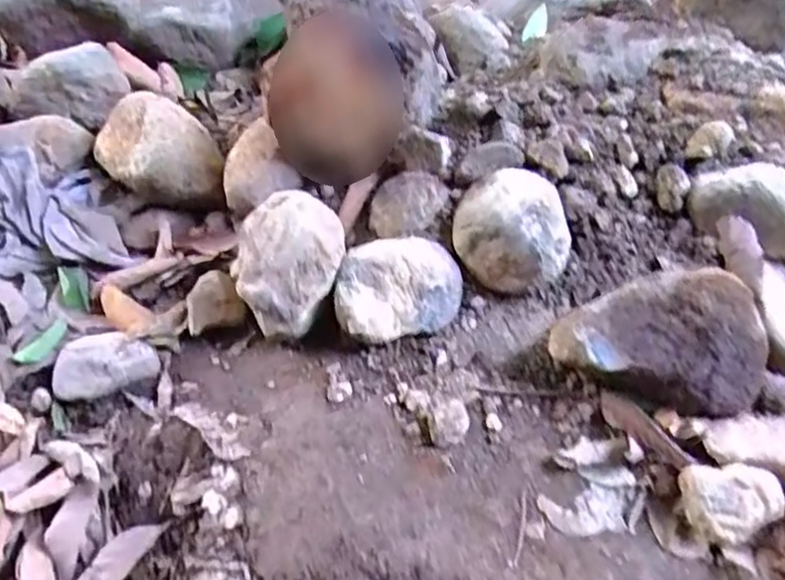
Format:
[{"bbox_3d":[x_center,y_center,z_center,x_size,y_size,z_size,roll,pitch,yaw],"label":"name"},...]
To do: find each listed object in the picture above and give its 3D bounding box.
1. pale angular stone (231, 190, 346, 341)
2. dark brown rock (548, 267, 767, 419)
[{"bbox_3d":[-0.095,-0.018,0.660,0.099,0.103,0.102,0,40,0],"label":"pale angular stone"},{"bbox_3d":[0.226,0.051,0.587,0.157,0.076,0.116,-12,41,-13],"label":"dark brown rock"}]

